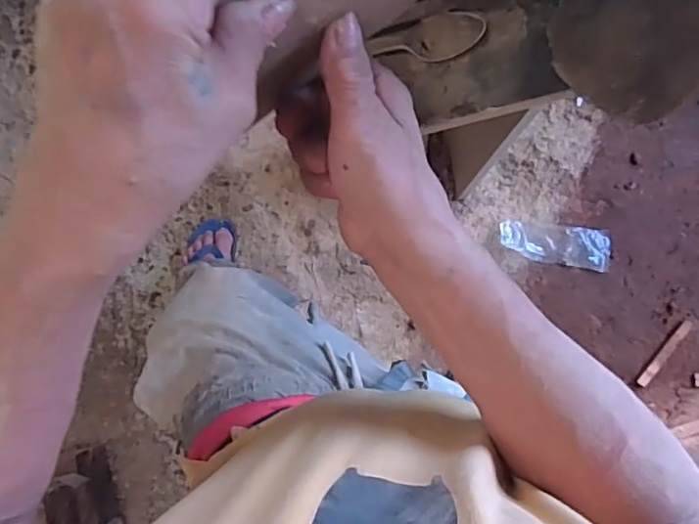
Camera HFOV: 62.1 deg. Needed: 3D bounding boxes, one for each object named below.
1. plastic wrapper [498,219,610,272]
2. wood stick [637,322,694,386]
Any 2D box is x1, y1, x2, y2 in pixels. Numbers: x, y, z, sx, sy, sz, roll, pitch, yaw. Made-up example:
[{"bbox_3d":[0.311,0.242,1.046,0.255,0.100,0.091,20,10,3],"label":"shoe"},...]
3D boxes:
[{"bbox_3d":[0.474,-0.040,1.338,0.248,0.034,0.090,8,88,7],"label":"plastic wrapper"},{"bbox_3d":[0.714,0.208,1.316,0.019,0.007,0.179,37,92,7],"label":"wood stick"}]

